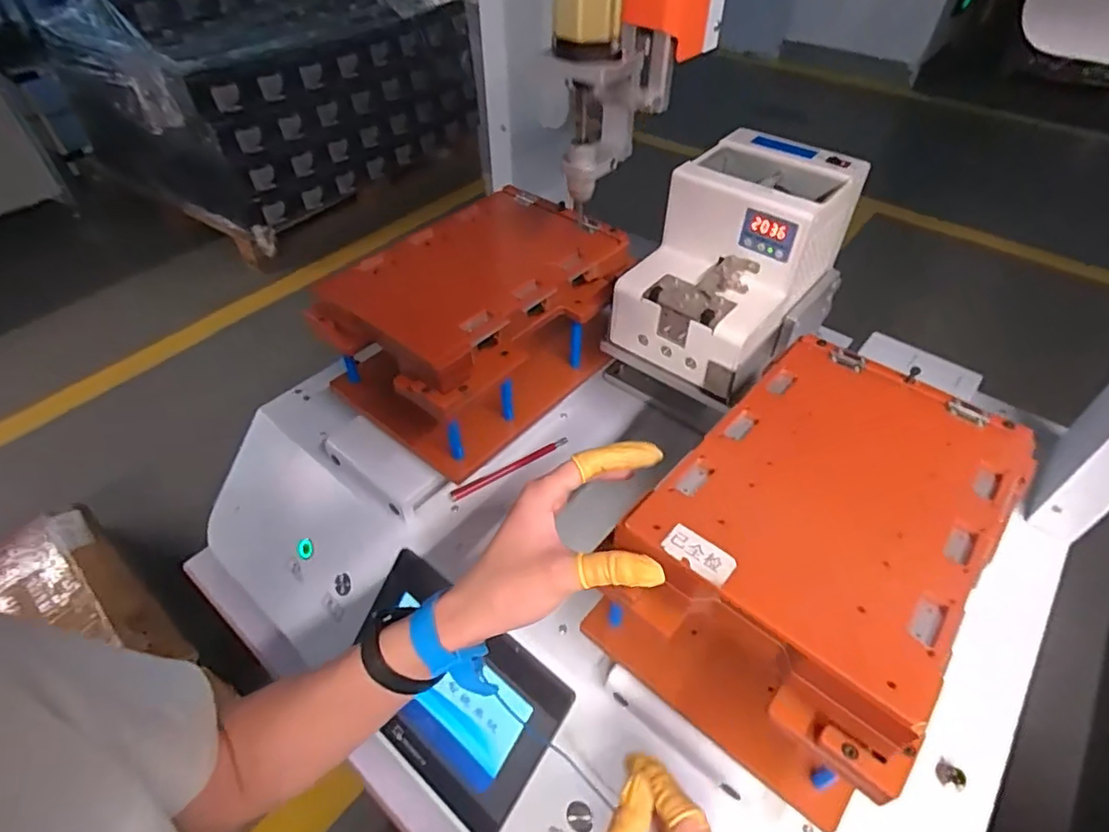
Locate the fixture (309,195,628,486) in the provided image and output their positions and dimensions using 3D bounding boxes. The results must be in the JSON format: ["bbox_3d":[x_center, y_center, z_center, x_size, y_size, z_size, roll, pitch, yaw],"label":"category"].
[{"bbox_3d":[-0.068,-0.094,0.586,0.183,0.143,0.252,35,56,29],"label":"fixture"}]

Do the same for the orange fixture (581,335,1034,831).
[{"bbox_3d":[0.165,0.068,0.369,0.167,0.056,0.284,33,55,27],"label":"orange fixture"}]

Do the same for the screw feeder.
[{"bbox_3d":[0.166,-0.142,0.550,0.143,0.149,0.195,32,55,27],"label":"screw feeder"}]

